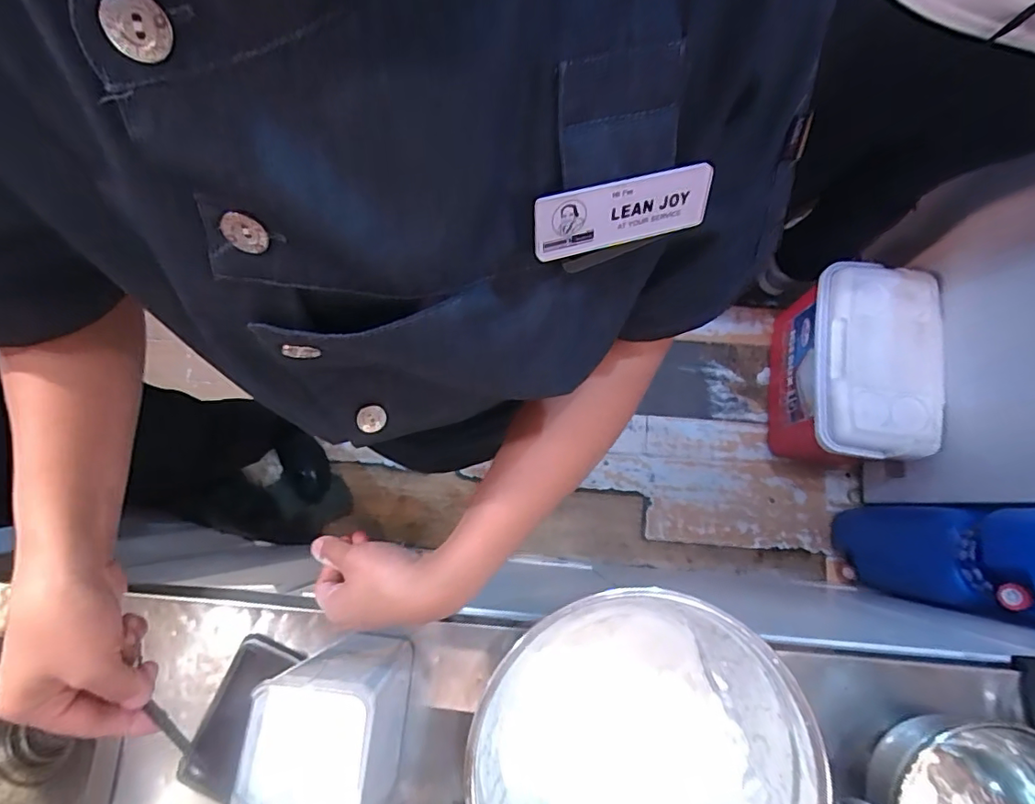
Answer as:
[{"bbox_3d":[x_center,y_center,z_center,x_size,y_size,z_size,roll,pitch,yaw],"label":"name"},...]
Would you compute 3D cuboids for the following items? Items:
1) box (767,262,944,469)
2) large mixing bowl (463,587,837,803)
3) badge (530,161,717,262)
[{"bbox_3d":[0.705,-0.043,1.199,0.230,0.312,0.344,4,79,1],"label":"box"},{"bbox_3d":[0.099,0.287,0.446,0.249,0.120,0.229,-39,82,-7],"label":"large mixing bowl"},{"bbox_3d":[0.043,-0.077,0.223,0.075,0.028,0.004,-14,48,-13],"label":"badge"}]

